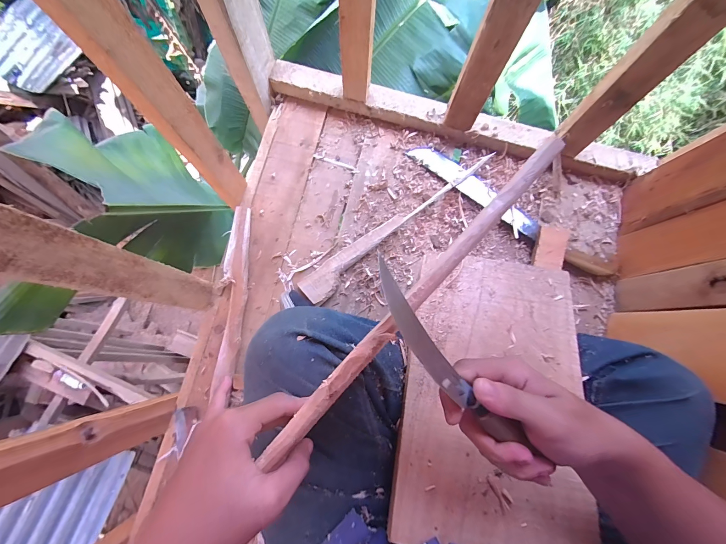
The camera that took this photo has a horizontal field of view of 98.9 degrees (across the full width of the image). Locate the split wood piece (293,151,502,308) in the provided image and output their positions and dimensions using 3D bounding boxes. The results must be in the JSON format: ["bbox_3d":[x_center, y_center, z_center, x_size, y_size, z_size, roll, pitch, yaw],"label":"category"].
[{"bbox_3d":[0.066,-0.089,0.574,0.424,0.026,0.047,-38,81,-8],"label":"split wood piece"}]

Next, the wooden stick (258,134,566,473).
[{"bbox_3d":[0.032,0.023,0.211,0.015,0.006,0.290,43,91,7],"label":"wooden stick"}]

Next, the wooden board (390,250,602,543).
[{"bbox_3d":[0.153,0.130,0.361,0.199,0.011,0.322,9,66,3],"label":"wooden board"}]

